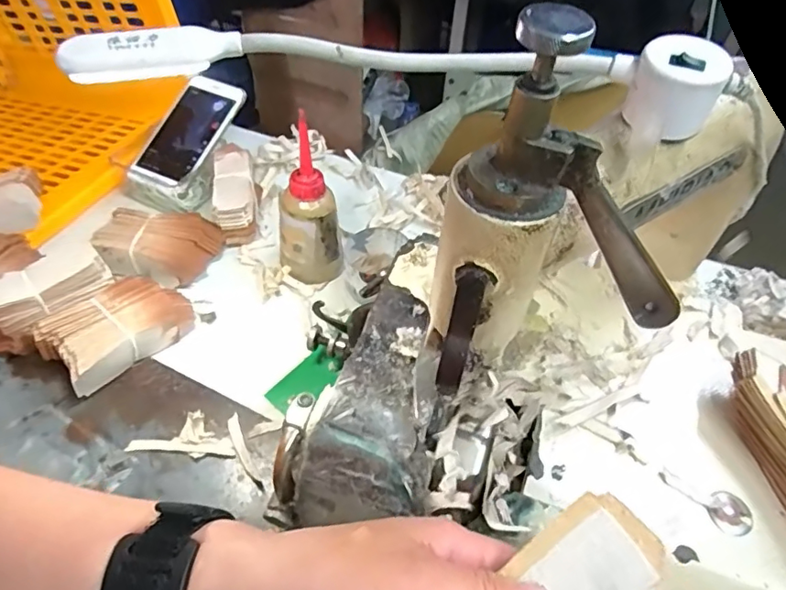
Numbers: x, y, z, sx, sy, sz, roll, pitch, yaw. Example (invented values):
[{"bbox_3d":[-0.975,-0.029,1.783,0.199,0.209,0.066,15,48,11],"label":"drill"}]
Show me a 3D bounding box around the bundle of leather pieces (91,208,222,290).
[{"bbox_3d":[-0.245,-0.051,0.567,0.117,0.041,0.077,5,51,1],"label":"bundle of leather pieces"}]

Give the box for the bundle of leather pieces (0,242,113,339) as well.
[{"bbox_3d":[-0.314,-0.010,0.482,0.107,0.035,0.048,-31,58,-25],"label":"bundle of leather pieces"}]

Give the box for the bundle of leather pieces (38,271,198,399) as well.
[{"bbox_3d":[-0.253,0.031,0.499,0.074,0.044,0.121,35,57,23],"label":"bundle of leather pieces"}]

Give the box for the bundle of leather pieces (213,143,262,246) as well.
[{"bbox_3d":[-0.177,-0.120,0.603,0.044,0.033,0.111,-7,52,-9],"label":"bundle of leather pieces"}]

